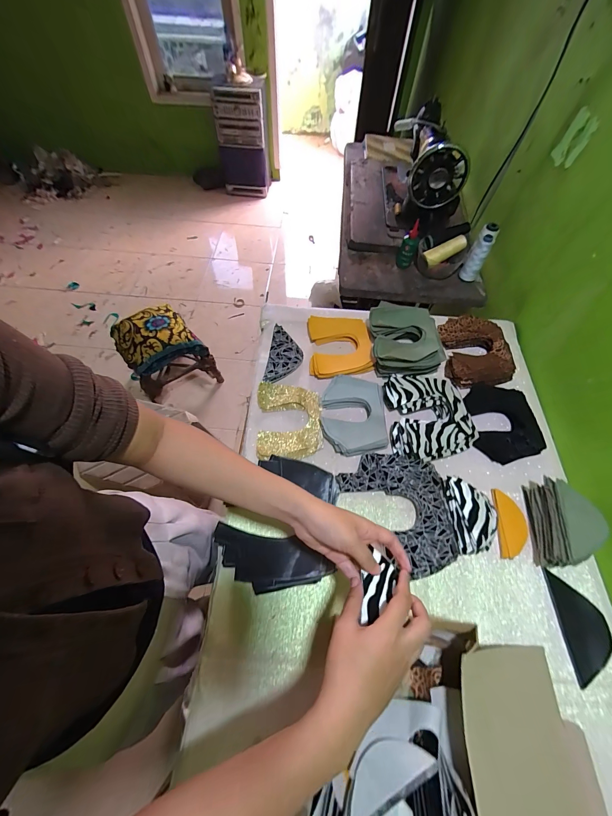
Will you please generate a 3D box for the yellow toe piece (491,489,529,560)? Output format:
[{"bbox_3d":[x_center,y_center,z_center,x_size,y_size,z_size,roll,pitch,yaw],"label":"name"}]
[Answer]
[{"bbox_3d":[0.347,0.196,0.507,0.050,0.005,0.108,9,61,3],"label":"yellow toe piece"}]

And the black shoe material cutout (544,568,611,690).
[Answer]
[{"bbox_3d":[0.407,0.319,0.440,0.060,0.006,0.129,5,61,1],"label":"black shoe material cutout"}]

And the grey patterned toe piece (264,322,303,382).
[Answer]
[{"bbox_3d":[-0.045,-0.116,0.660,0.070,0.017,0.143,8,61,3],"label":"grey patterned toe piece"}]

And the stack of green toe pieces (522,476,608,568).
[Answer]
[{"bbox_3d":[0.405,0.180,0.480,0.061,0.077,0.131,8,61,2],"label":"stack of green toe pieces"}]

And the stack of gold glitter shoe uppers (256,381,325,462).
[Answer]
[{"bbox_3d":[-0.032,0.022,0.595,0.123,0.020,0.157,-3,61,-4],"label":"stack of gold glitter shoe uppers"}]

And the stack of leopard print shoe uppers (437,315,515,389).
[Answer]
[{"bbox_3d":[0.378,-0.128,0.674,0.142,0.045,0.172,-1,61,-2],"label":"stack of leopard print shoe uppers"}]

